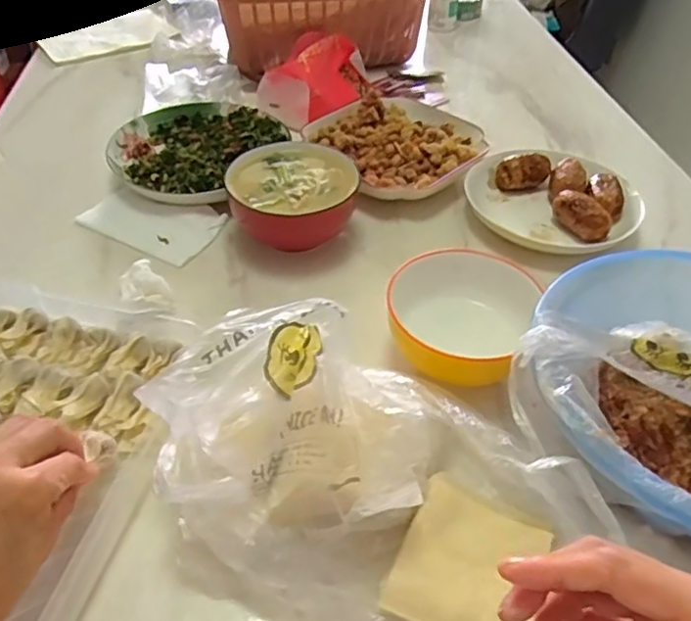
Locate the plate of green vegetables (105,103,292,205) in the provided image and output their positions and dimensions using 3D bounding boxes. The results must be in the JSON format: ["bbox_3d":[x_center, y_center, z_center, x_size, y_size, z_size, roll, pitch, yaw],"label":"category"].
[{"bbox_3d":[-0.175,-0.184,0.705,0.176,0.033,0.198,25,49,21],"label":"plate of green vegetables"}]

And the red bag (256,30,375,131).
[{"bbox_3d":[-0.040,-0.310,0.805,0.091,0.080,0.149,25,49,21],"label":"red bag"}]

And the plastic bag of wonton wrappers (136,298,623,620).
[{"bbox_3d":[0.013,0.093,0.366,0.244,0.116,0.148,11,45,9],"label":"plastic bag of wonton wrappers"}]

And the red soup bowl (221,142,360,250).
[{"bbox_3d":[-0.053,-0.111,0.619,0.121,0.071,0.119,1,45,-1],"label":"red soup bowl"}]

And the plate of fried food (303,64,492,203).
[{"bbox_3d":[0.048,-0.202,0.728,0.184,0.053,0.218,-28,52,-27],"label":"plate of fried food"}]

